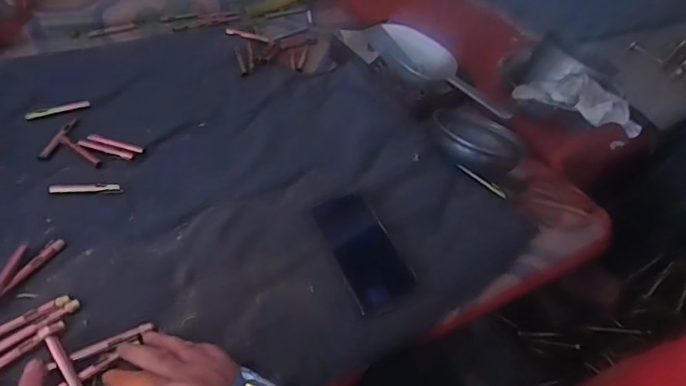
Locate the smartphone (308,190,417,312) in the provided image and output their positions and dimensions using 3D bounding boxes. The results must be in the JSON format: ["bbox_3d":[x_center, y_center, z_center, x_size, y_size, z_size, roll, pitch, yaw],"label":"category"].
[{"bbox_3d":[0.022,0.061,0.565,0.072,0.012,0.154,-16,52,-23],"label":"smartphone"}]

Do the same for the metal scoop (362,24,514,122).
[{"bbox_3d":[0.167,-0.224,0.831,0.311,0.041,0.059,38,52,26],"label":"metal scoop"}]

